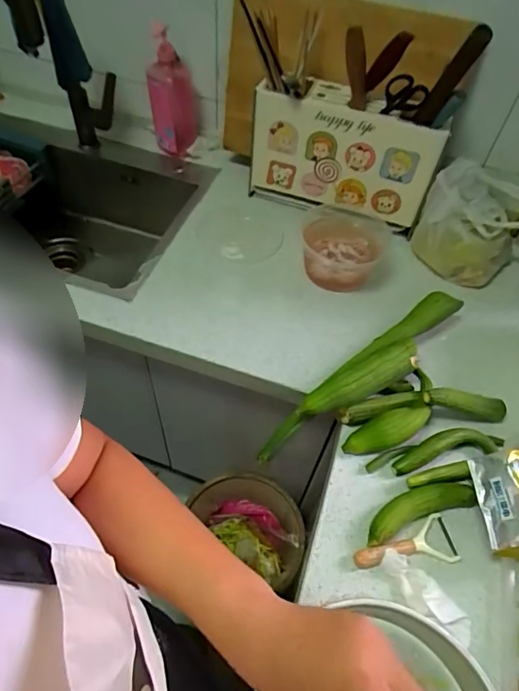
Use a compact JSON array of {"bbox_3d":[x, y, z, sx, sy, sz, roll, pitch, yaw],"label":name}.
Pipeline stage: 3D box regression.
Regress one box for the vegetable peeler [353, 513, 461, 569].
[{"bbox_3d":[0.189,0.261,0.601,0.143,0.026,0.059,-9,55,-10],"label":"vegetable peeler"}]

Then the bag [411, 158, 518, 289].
[{"bbox_3d":[0.419,-0.240,0.890,0.195,0.172,0.180,29,57,16],"label":"bag"}]

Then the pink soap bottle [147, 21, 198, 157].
[{"bbox_3d":[-0.191,-0.554,1.017,0.098,0.274,0.074,-6,54,-9],"label":"pink soap bottle"}]

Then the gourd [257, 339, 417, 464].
[{"bbox_3d":[0.115,0.071,0.699,0.287,0.062,0.058,-31,61,-8],"label":"gourd"}]

